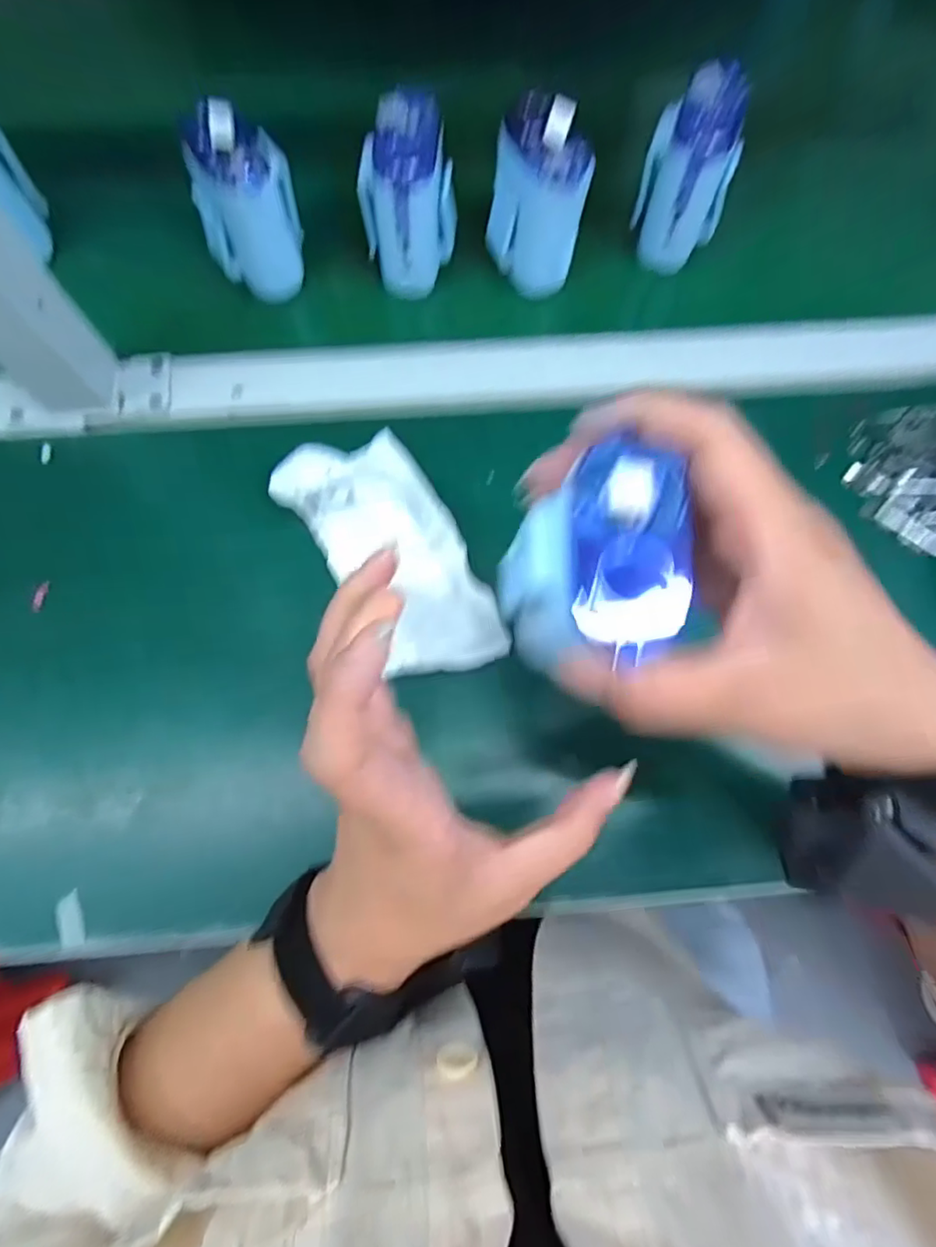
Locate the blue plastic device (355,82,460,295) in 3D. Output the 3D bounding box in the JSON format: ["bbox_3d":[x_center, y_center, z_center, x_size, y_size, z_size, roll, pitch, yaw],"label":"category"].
[{"bbox_3d":[-0.037,-0.264,0.372,0.057,0.086,0.055,-4,74,-2],"label":"blue plastic device"}]

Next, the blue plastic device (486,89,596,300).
[{"bbox_3d":[0.045,-0.267,0.376,0.059,0.096,0.044,21,75,5],"label":"blue plastic device"}]

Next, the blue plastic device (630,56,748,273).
[{"bbox_3d":[0.138,-0.282,0.380,0.060,0.081,0.050,20,75,5],"label":"blue plastic device"}]

